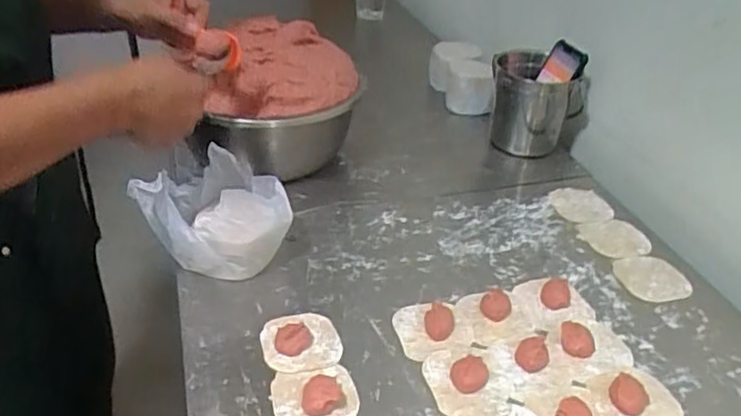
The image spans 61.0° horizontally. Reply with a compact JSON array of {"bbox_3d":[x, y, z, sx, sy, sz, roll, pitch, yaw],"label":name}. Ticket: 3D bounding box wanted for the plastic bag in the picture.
[{"bbox_3d":[-0.177,0.015,0.738,0.181,0.093,0.137,20,39,23],"label":"plastic bag"}]

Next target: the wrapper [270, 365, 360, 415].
[{"bbox_3d":[-0.052,0.175,0.587,0.078,0.012,0.068,-4,36,-8],"label":"wrapper"}]

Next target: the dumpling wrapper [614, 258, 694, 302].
[{"bbox_3d":[0.337,0.083,0.752,0.077,0.007,0.069,-7,37,-12],"label":"dumpling wrapper"}]

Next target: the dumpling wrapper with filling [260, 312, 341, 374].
[{"bbox_3d":[-0.070,0.133,0.639,0.077,0.019,0.071,-8,37,-14],"label":"dumpling wrapper with filling"}]

